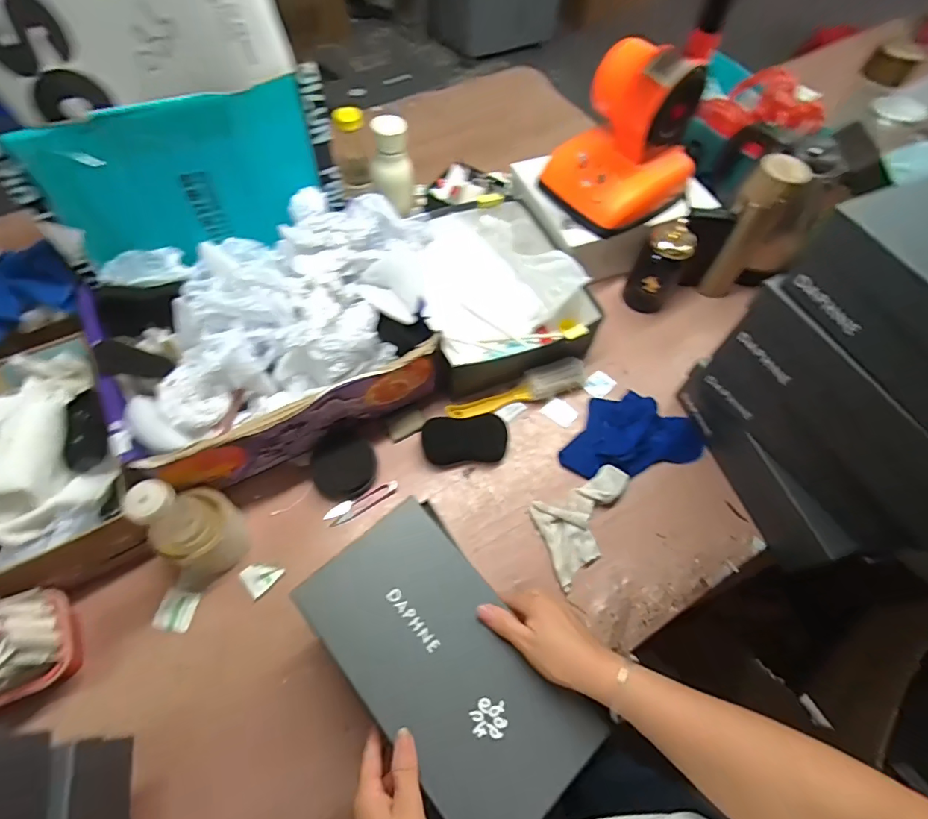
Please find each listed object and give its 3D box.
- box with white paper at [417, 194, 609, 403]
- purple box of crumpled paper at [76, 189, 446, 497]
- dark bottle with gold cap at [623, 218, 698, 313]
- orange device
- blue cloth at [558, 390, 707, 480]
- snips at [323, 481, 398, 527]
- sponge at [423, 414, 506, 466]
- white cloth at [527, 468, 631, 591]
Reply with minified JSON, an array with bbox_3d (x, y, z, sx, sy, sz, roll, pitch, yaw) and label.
[{"bbox_3d":[0.053,-0.198,0.817,0.250,0.114,0.315,-13,63,-10],"label":"box with white paper"},{"bbox_3d":[-0.247,-0.099,0.668,0.432,0.173,0.278,-21,64,-13],"label":"purple box of crumpled paper"},{"bbox_3d":[0.319,-0.230,0.800,0.077,0.150,0.058,10,61,3],"label":"dark bottle with gold cap"},{"bbox_3d":[0.258,-0.420,0.749,0.210,0.194,0.171,-26,66,-16],"label":"orange device"},{"bbox_3d":[0.242,0.031,0.718,0.213,0.040,0.133,-13,63,-10],"label":"blue cloth"},{"bbox_3d":[-0.140,0.129,0.676,0.103,0.013,0.025,-24,65,-15],"label":"snips"},{"bbox_3d":[0.002,0.043,0.715,0.120,0.029,0.059,-4,62,-5],"label":"sponge"},{"bbox_3d":[0.172,0.151,0.659,0.151,0.025,0.112,-23,65,-14],"label":"white cloth"}]

